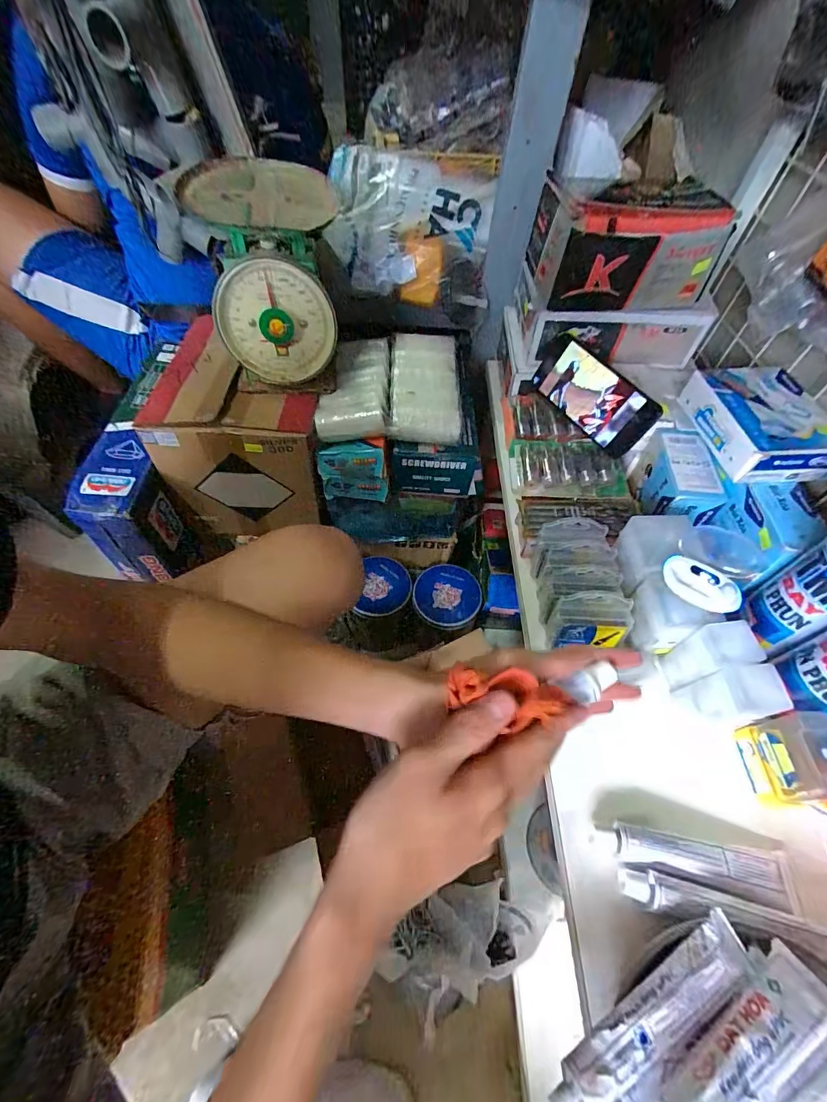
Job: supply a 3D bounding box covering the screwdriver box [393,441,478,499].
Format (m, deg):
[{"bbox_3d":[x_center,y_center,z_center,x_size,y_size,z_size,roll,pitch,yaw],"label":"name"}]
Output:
[{"bbox_3d":[0.028,-0.115,0.597,0.113,0.088,0.024,0,55,-5],"label":"screwdriver box"}]

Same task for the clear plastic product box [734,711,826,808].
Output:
[{"bbox_3d":[0.310,0.173,0.345,0.029,0.079,0.062,-3,55,-7],"label":"clear plastic product box"}]

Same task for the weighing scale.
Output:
[{"bbox_3d":[-0.168,-0.323,0.514,0.152,0.196,0.149,-10,56,-12],"label":"weighing scale"}]

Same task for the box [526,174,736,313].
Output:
[{"bbox_3d":[0.251,-0.367,0.505,0.193,0.092,0.158,4,55,-2],"label":"box"}]

